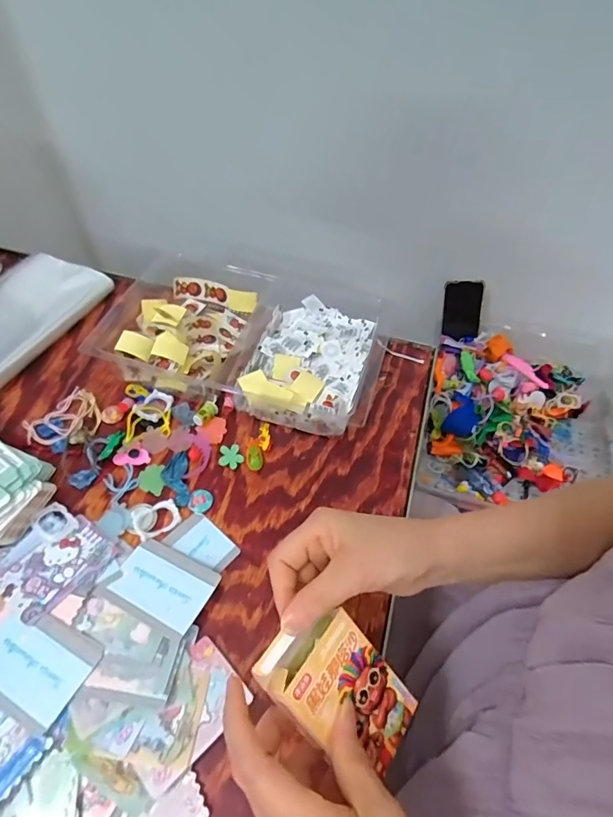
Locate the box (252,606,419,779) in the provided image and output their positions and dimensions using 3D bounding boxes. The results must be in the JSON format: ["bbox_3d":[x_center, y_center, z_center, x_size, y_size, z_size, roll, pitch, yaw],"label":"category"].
[{"bbox_3d":[0.023,0.181,0.297,0.108,0.015,0.066,48,53,-3],"label":"box"}]

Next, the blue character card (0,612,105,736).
[{"bbox_3d":[-0.213,0.197,0.356,0.087,0.004,0.062,22,51,14],"label":"blue character card"}]

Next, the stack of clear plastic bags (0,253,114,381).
[{"bbox_3d":[-0.387,-0.118,0.588,0.145,0.029,0.240,20,55,12],"label":"stack of clear plastic bags"}]

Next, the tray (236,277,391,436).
[{"bbox_3d":[0.016,-0.075,0.562,0.155,0.049,0.228,14,54,8],"label":"tray"}]

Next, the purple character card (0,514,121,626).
[{"bbox_3d":[-0.229,0.137,0.413,0.082,0.007,0.088,29,49,21],"label":"purple character card"}]

